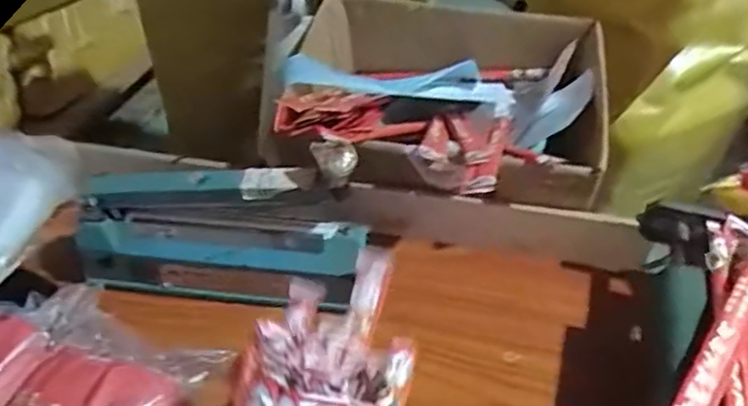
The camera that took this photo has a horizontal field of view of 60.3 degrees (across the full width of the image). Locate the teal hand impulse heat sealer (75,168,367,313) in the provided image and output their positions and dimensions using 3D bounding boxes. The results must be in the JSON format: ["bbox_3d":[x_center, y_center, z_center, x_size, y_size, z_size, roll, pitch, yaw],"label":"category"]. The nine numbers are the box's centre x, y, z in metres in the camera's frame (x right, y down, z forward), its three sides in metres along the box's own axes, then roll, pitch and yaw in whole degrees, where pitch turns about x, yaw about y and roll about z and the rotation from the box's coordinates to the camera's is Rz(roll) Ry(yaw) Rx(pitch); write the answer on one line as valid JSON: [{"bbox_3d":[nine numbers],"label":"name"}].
[{"bbox_3d":[-0.160,0.035,0.661,0.294,0.144,0.060,6,46,5],"label":"teal hand impulse heat sealer"}]

